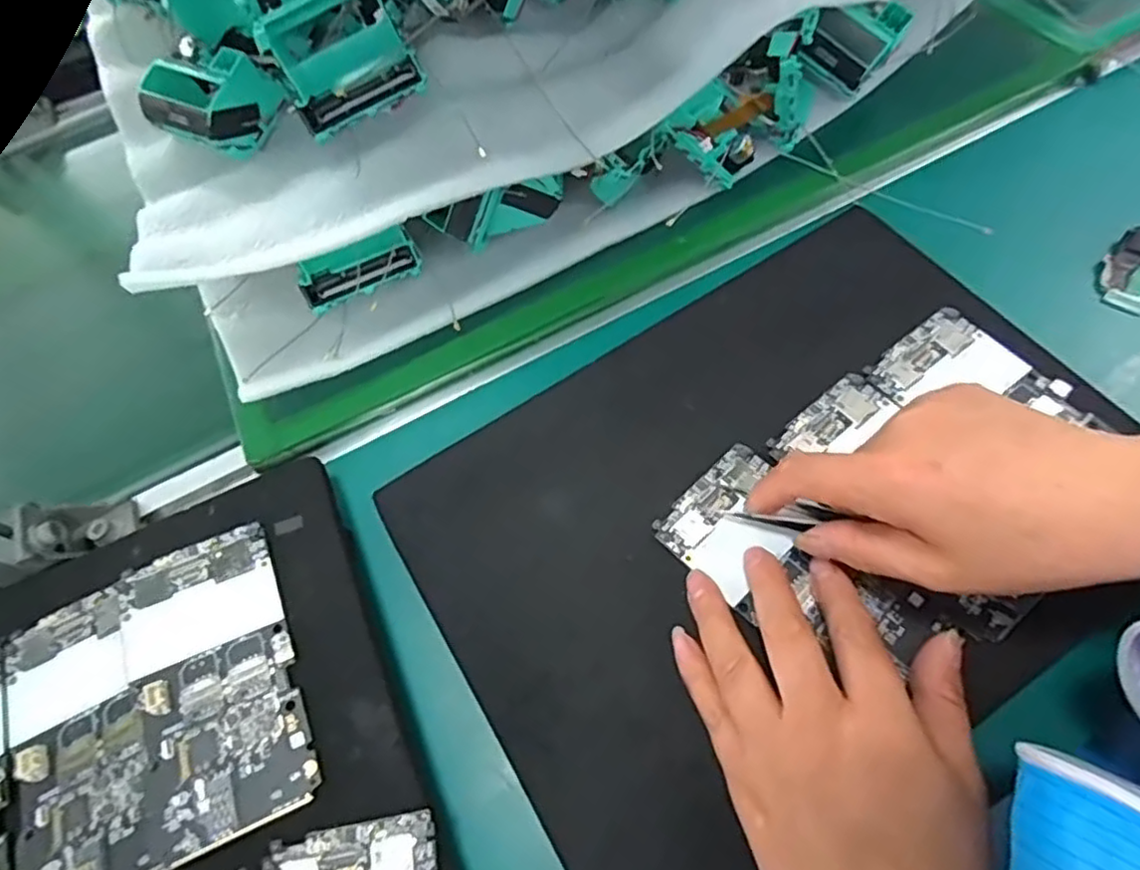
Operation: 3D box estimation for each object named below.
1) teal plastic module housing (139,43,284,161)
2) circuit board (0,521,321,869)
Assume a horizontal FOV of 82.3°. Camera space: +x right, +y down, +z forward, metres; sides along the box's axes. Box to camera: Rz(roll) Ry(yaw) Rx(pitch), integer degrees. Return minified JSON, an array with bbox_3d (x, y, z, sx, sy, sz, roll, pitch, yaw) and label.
[{"bbox_3d":[-0.207,-0.194,0.379,0.064,0.041,0.059,30,69,21],"label":"teal plastic module housing"},{"bbox_3d":[-0.182,0.118,0.283,0.121,0.010,0.130,-23,62,-9],"label":"circuit board"}]

